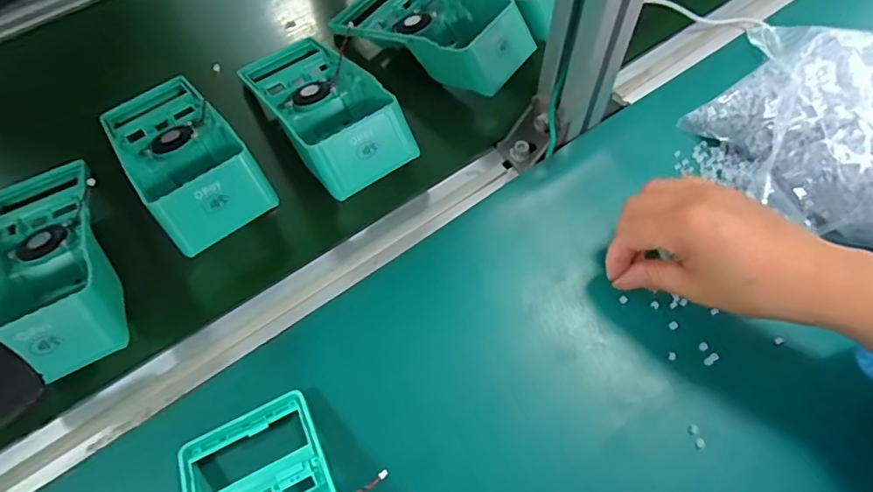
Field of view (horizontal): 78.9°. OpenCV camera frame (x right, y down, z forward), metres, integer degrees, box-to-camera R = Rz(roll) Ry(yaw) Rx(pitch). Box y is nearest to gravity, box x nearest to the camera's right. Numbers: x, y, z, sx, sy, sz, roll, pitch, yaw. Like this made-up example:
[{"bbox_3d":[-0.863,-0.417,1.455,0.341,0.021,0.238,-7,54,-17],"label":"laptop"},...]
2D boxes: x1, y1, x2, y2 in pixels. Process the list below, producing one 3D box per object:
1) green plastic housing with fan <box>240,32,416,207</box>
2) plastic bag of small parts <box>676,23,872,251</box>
[{"bbox_3d":[-0.100,-0.120,0.443,0.092,0.055,0.194,-30,64,-15],"label":"green plastic housing with fan"},{"bbox_3d":[0.328,-0.085,0.398,0.237,0.065,0.184,27,65,16],"label":"plastic bag of small parts"}]

